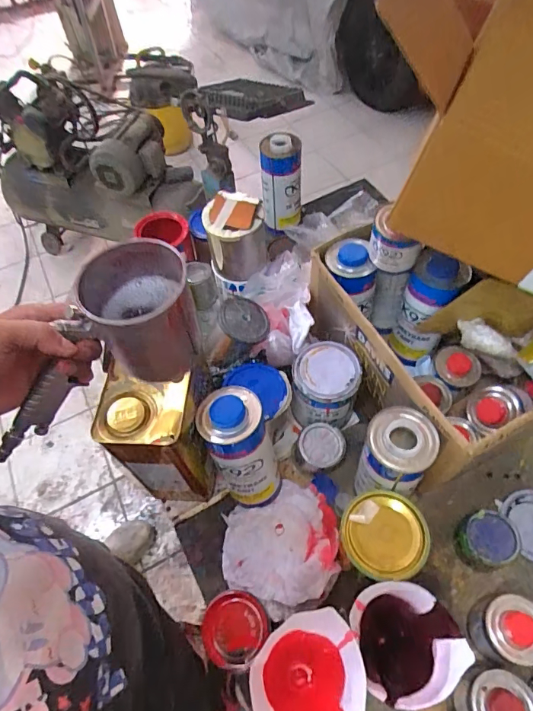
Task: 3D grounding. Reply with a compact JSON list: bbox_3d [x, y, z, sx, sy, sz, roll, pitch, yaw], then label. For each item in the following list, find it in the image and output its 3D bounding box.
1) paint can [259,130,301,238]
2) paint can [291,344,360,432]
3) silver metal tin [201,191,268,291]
[{"bbox_3d":[0.031,-0.361,0.939,0.078,0.207,0.075,-2,57,3],"label":"paint can"},{"bbox_3d":[0.091,0.056,0.713,0.107,0.123,0.103,-3,57,2],"label":"paint can"},{"bbox_3d":[-0.052,-0.192,0.751,0.099,0.142,0.084,-1,57,4],"label":"silver metal tin"}]

